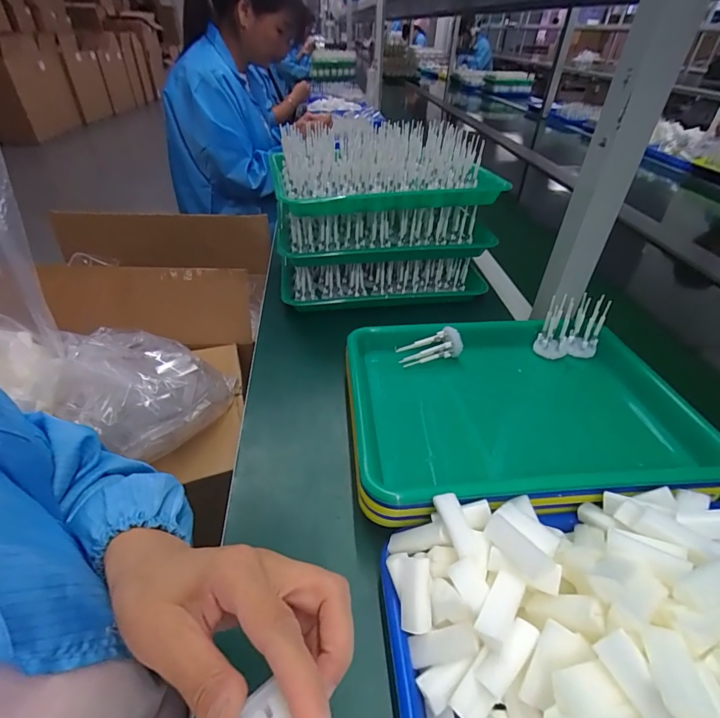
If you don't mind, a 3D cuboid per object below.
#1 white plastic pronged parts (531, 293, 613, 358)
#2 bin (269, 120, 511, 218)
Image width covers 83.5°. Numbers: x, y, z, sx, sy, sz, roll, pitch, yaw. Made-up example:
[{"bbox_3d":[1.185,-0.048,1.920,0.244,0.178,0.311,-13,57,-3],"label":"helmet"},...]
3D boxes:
[{"bbox_3d":[0.261,-0.040,0.492,0.075,0.062,0.042,-5,40,-9],"label":"white plastic pronged parts"},{"bbox_3d":[0.038,-0.289,0.604,0.320,0.073,0.225,-5,40,-9],"label":"bin"}]

